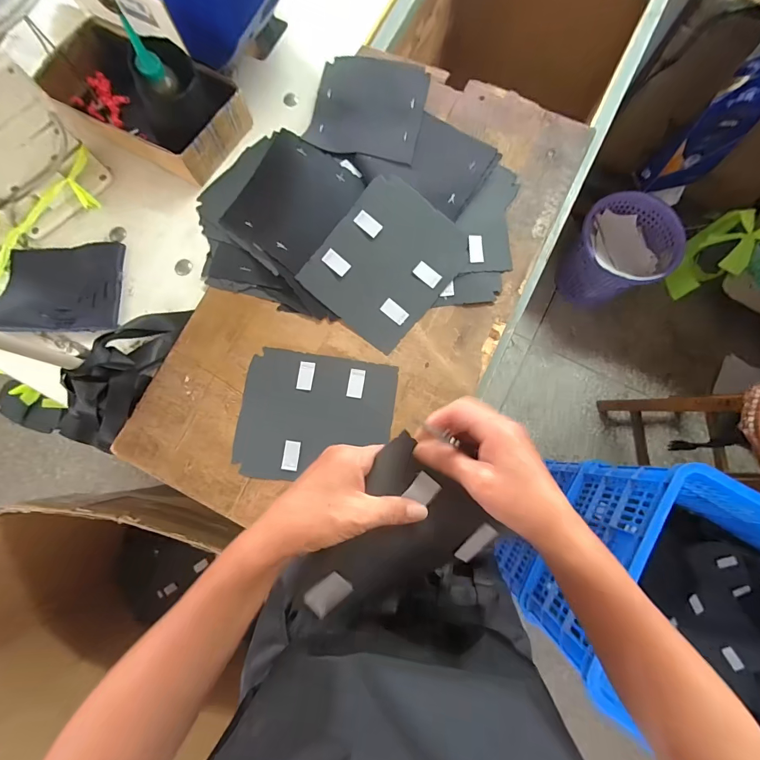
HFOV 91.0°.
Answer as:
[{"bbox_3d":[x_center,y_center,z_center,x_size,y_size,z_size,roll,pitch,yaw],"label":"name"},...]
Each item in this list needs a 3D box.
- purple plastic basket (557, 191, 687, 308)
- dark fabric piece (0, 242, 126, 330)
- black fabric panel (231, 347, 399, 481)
[{"bbox_3d":[0.721,-0.381,1.181,0.316,0.300,0.274,-41,82,-6],"label":"purple plastic basket"},{"bbox_3d":[-0.444,-0.129,0.513,0.164,0.019,0.125,-3,78,-1],"label":"dark fabric piece"},{"bbox_3d":[-0.084,0.048,0.483,0.193,0.008,0.162,8,78,2],"label":"black fabric panel"}]

